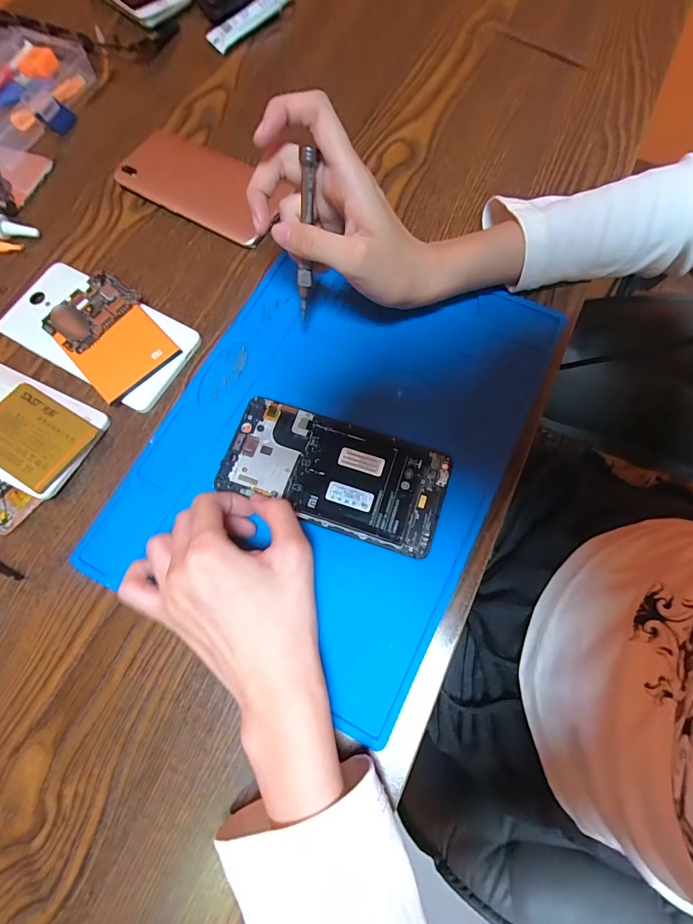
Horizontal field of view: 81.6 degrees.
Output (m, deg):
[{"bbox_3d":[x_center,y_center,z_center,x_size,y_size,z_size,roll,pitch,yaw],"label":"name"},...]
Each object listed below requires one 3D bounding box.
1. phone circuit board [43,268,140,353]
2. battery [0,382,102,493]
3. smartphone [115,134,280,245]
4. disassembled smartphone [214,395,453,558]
[{"bbox_3d":[-0.196,-0.116,0.309,0.050,0.005,0.066,39,78,13],"label":"phone circuit board"},{"bbox_3d":[-0.219,-0.019,0.280,0.074,0.004,0.057,29,69,9],"label":"battery"},{"bbox_3d":[-0.124,-0.242,0.352,0.148,0.013,0.070,30,77,11],"label":"smartphone"},{"bbox_3d":[-0.008,0.006,0.272,0.146,0.004,0.072,20,75,7],"label":"disassembled smartphone"}]

